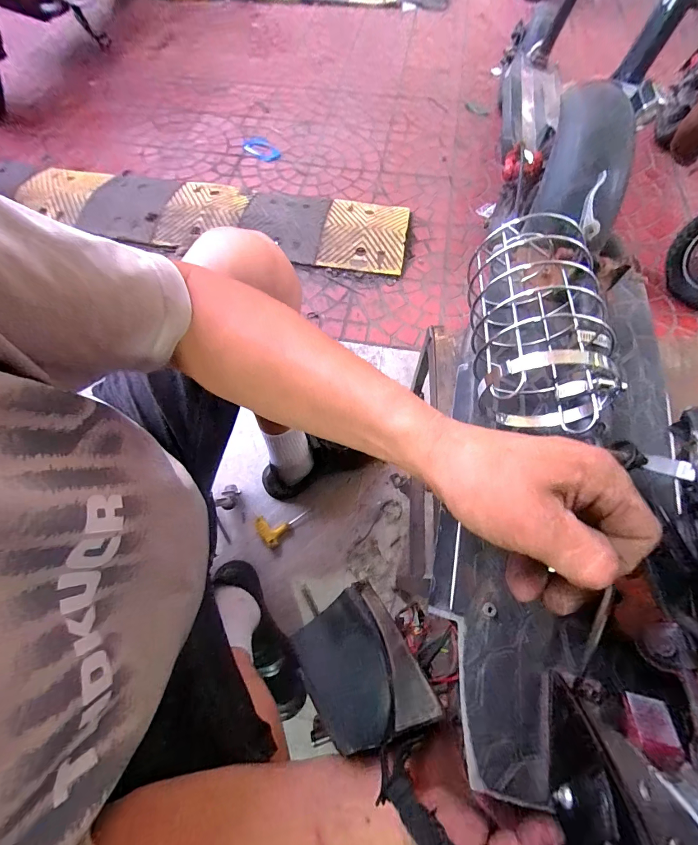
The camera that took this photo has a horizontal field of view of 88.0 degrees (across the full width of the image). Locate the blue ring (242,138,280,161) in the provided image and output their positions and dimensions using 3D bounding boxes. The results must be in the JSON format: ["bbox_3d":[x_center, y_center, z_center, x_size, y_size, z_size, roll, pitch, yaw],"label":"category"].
[{"bbox_3d":[-0.307,-0.980,1.296,0.150,0.019,0.069,38,75,13],"label":"blue ring"}]

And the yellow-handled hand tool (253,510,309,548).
[{"bbox_3d":[-0.150,0.209,0.779,0.069,0.012,0.105,40,72,16],"label":"yellow-handled hand tool"}]

